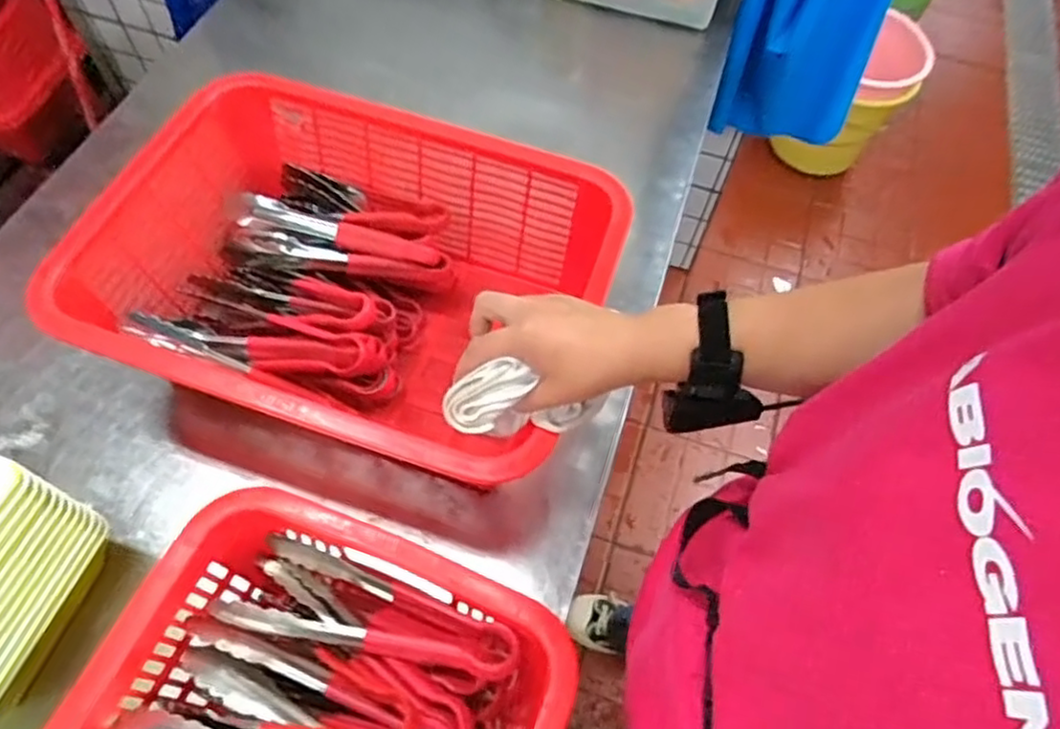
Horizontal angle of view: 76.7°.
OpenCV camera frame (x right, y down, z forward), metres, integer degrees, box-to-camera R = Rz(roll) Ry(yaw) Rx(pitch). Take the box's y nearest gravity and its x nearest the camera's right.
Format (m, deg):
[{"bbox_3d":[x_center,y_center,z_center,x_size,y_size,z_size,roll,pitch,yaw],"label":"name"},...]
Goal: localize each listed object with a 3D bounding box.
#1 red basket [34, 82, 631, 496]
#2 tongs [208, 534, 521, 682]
[{"bbox_3d":[-0.181,-0.074,0.695,0.471,0.182,0.345,17,61,7],"label":"red basket"},{"bbox_3d":[-0.121,0.198,0.514,0.224,0.053,0.071,19,61,8],"label":"tongs"}]

